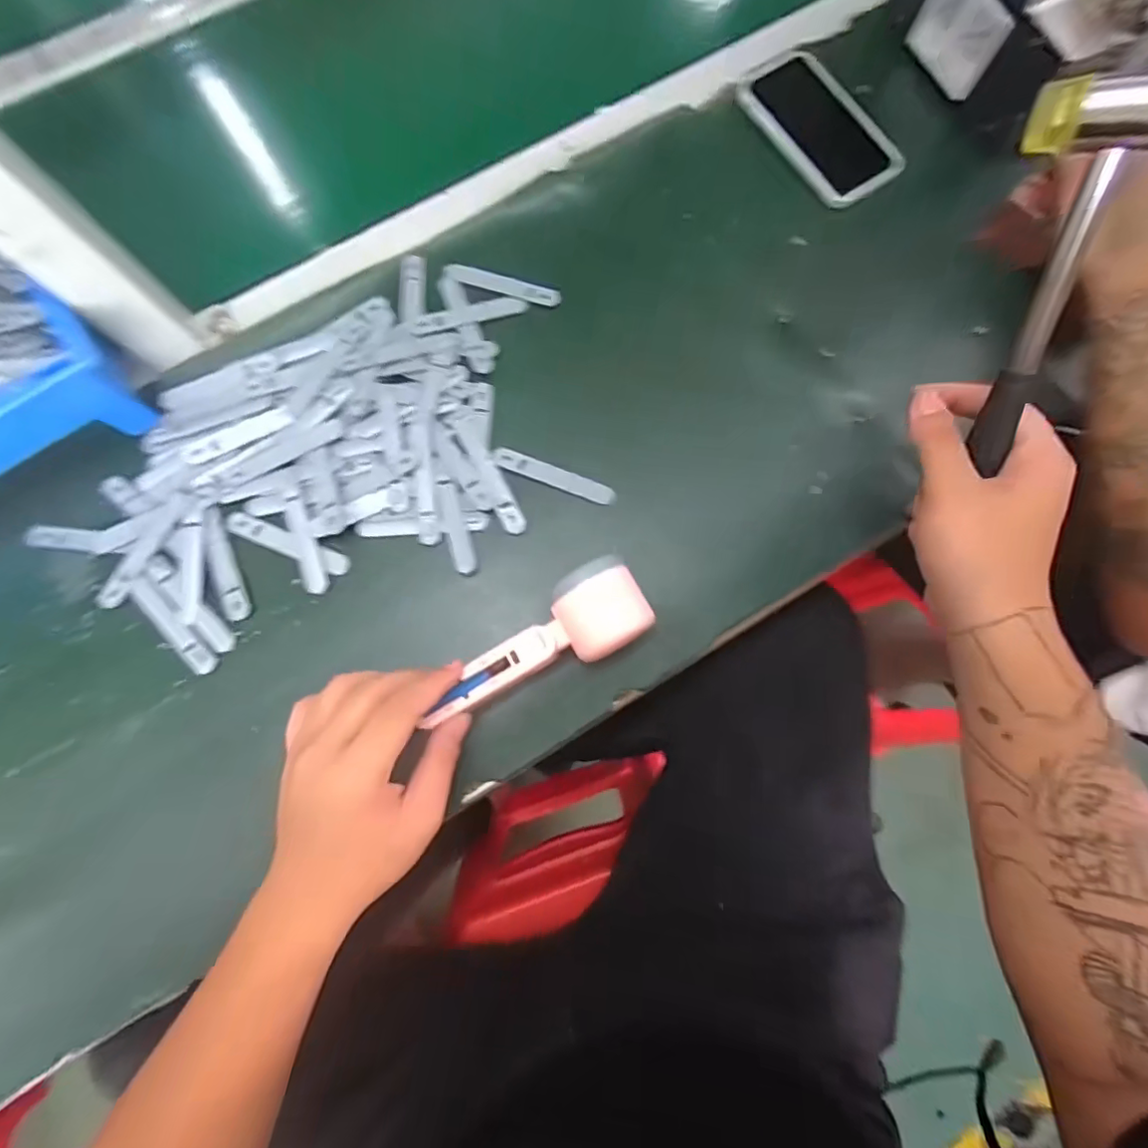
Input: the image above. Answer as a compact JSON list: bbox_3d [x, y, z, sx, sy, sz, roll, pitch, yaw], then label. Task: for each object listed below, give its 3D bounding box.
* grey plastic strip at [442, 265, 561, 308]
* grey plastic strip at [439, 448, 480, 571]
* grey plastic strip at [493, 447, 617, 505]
[{"bbox_3d":[-0.058,-0.239,0.462,0.097,0.004,0.019,17,79,3],"label":"grey plastic strip"},{"bbox_3d":[-0.087,-0.036,0.412,0.015,0.007,0.075,-17,79,-4],"label":"grey plastic strip"},{"bbox_3d":[-0.015,-0.074,0.423,0.095,0.006,0.017,20,70,3],"label":"grey plastic strip"}]

